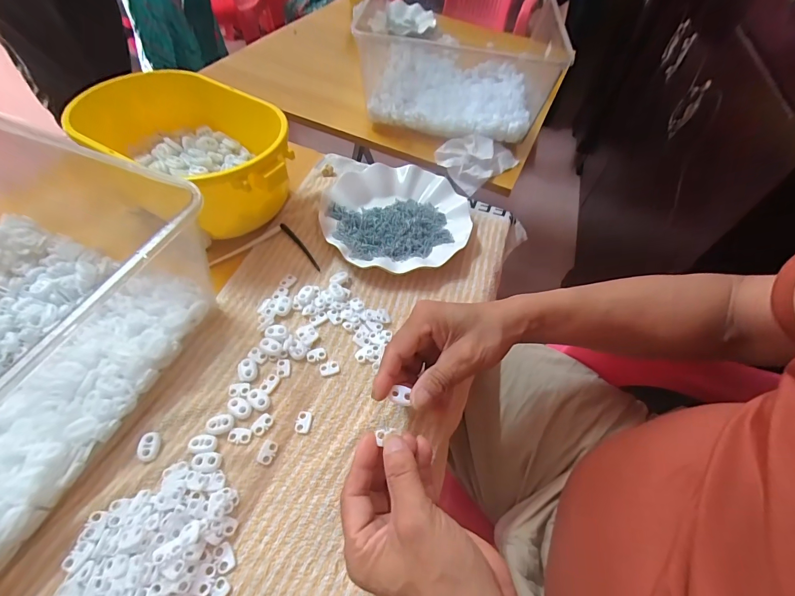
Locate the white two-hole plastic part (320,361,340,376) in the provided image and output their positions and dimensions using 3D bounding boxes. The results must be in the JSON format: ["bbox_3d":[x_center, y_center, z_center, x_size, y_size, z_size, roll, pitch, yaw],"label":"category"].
[{"bbox_3d":[-0.065,0.067,0.361,0.018,0.004,0.013,-14,57,-15],"label":"white two-hole plastic part"}]

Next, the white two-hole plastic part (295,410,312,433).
[{"bbox_3d":[-0.082,0.109,0.330,0.013,0.004,0.019,9,54,1],"label":"white two-hole plastic part"}]

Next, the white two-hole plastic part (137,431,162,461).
[{"bbox_3d":[-0.202,0.121,0.307,0.015,0.007,0.022,7,54,-1],"label":"white two-hole plastic part"}]

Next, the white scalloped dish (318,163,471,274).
[{"bbox_3d":[-0.003,-0.103,0.475,0.177,0.024,0.180,3,54,-4],"label":"white scalloped dish"}]

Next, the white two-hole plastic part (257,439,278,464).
[{"bbox_3d":[-0.108,0.128,0.313,0.013,0.004,0.018,15,54,5],"label":"white two-hole plastic part"}]

